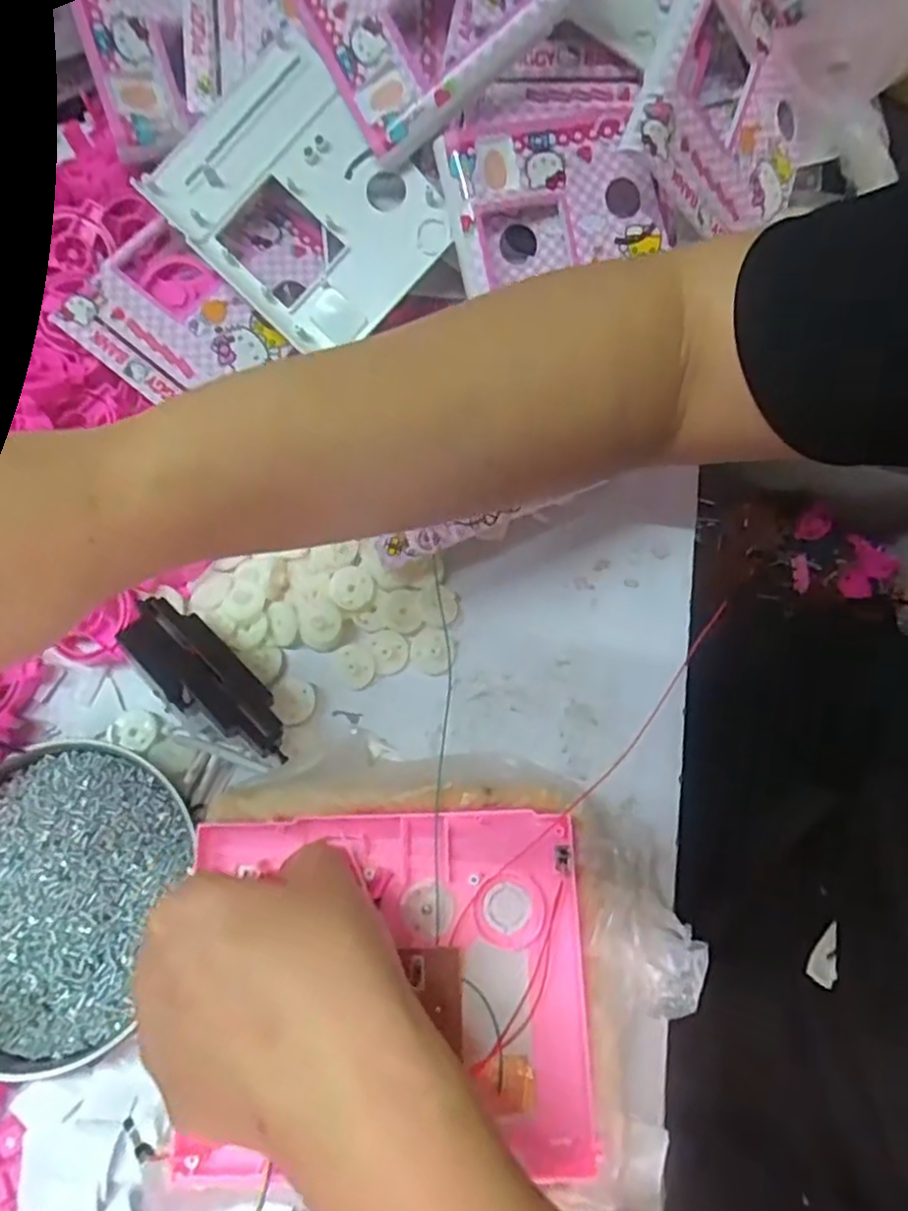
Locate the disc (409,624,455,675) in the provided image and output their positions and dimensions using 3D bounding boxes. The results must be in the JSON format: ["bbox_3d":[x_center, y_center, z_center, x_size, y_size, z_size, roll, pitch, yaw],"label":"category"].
[{"bbox_3d":[-0.012,0.023,0.362,0.022,0.006,0.024,0,72,0],"label":"disc"}]

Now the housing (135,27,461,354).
[{"bbox_3d":[-0.083,-0.218,0.375,0.109,0.015,0.143,-44,91,3],"label":"housing"}]

